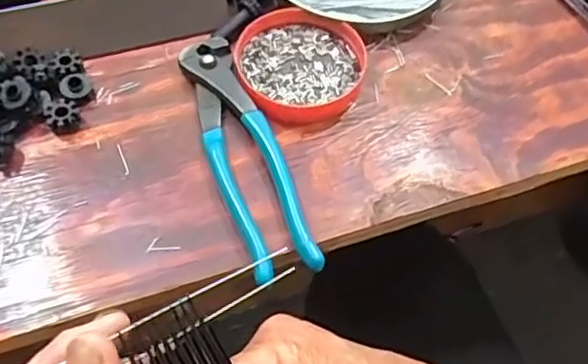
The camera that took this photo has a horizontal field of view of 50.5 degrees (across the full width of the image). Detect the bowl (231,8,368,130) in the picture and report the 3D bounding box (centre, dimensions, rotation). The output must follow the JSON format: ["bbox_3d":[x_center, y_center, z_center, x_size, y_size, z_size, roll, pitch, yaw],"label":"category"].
[{"bbox_3d":[0.002,-0.072,0.390,0.080,0.012,0.081,2,58,-3],"label":"bowl"}]

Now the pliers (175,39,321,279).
[{"bbox_3d":[-0.030,-0.019,0.357,0.039,0.016,0.163,-14,60,-13],"label":"pliers"}]

